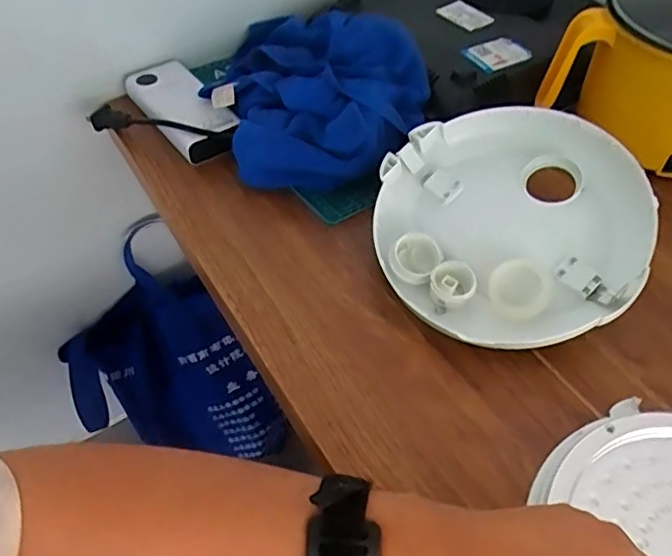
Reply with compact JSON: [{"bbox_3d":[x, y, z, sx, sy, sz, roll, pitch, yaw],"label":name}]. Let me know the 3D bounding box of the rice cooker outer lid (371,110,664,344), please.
[{"bbox_3d":[0.136,-0.043,0.467,0.197,0.031,0.201,-5,66,12],"label":"rice cooker outer lid"}]

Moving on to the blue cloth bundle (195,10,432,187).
[{"bbox_3d":[-0.020,-0.201,0.600,0.212,0.082,0.263,2,50,-1],"label":"blue cloth bundle"}]

